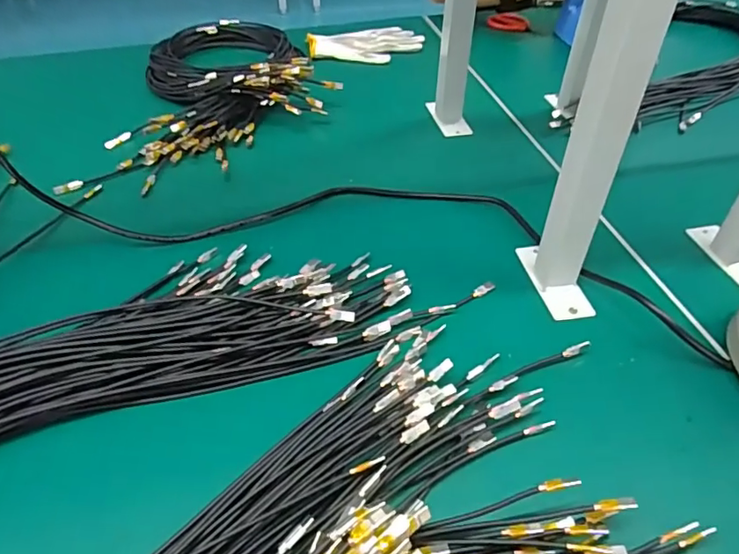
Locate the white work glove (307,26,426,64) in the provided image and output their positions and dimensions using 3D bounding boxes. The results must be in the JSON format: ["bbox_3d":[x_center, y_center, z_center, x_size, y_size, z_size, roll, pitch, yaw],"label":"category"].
[{"bbox_3d":[-0.002,-0.404,0.930,0.195,0.016,0.117,-21,48,-19],"label":"white work glove"}]

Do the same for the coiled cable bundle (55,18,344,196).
[{"bbox_3d":[-0.205,-0.294,0.799,0.308,0.074,0.510,1,44,2],"label":"coiled cable bundle"}]

